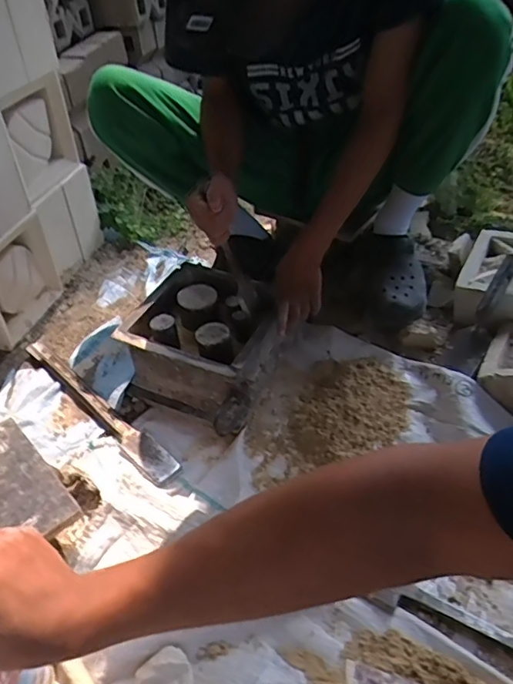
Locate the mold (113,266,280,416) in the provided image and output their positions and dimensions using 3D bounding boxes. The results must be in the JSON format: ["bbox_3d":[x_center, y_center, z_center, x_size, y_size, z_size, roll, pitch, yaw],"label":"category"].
[{"bbox_3d":[-0.095,-0.011,0.977,0.237,0.121,0.253,14,47,19],"label":"mold"}]

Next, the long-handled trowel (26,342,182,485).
[{"bbox_3d":[-0.281,0.109,0.948,0.054,0.029,0.415,-36,52,-29],"label":"long-handled trowel"}]

